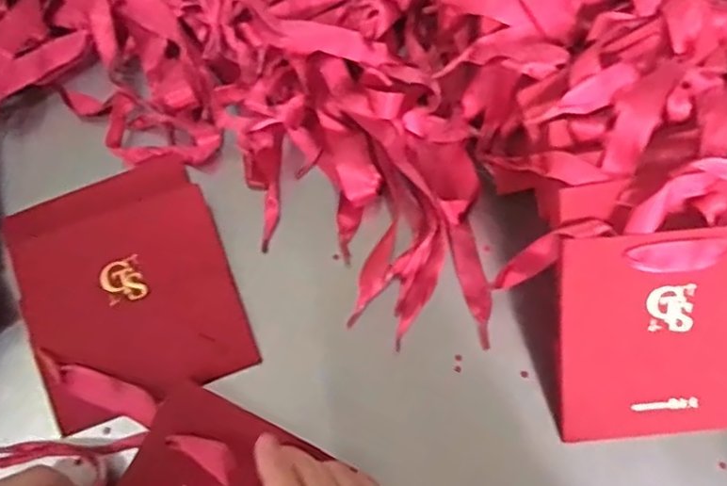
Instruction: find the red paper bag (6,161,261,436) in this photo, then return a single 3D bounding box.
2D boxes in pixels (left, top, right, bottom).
[{"bbox_3d":[-0.166,0.032,0.462,0.136,0.020,0.172,-20,70,-8],"label":"red paper bag"}]

